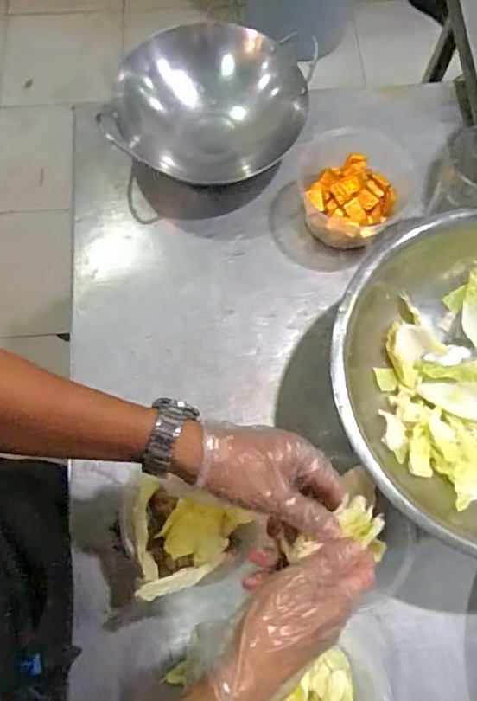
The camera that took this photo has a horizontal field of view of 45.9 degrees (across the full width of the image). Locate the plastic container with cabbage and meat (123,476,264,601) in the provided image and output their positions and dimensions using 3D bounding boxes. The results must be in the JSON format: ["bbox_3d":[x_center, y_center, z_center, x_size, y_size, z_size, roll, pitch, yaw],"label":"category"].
[{"bbox_3d":[-0.045,0.179,0.583,0.126,0.102,0.117,-12,71,-5],"label":"plastic container with cabbage and meat"}]

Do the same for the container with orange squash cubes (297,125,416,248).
[{"bbox_3d":[0.157,-0.214,0.750,0.147,0.082,0.147,0,71,-1],"label":"container with orange squash cubes"}]

